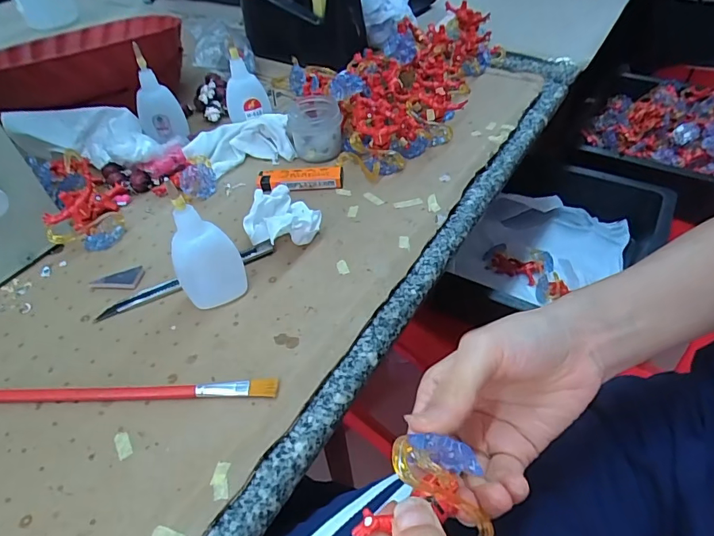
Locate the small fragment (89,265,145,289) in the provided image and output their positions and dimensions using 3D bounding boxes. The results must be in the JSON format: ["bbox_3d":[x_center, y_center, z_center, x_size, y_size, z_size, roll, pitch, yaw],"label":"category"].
[{"bbox_3d":[-0.189,0.007,0.365,0.038,0.008,0.021,3,47,8],"label":"small fragment"}]

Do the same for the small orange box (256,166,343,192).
[{"bbox_3d":[-0.053,-0.084,0.430,0.078,0.015,0.018,-2,46,4],"label":"small orange box"}]

